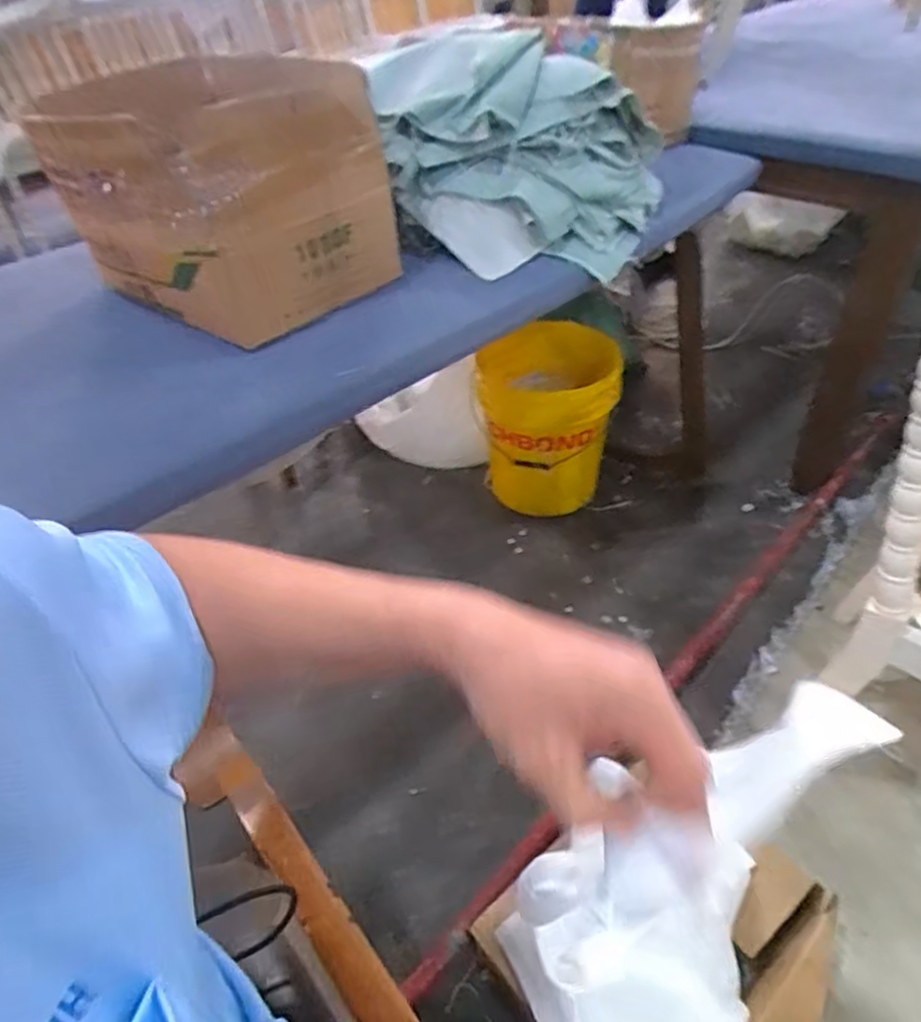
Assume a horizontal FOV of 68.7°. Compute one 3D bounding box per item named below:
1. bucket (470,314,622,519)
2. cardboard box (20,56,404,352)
[{"bbox_3d":[0.211,-0.211,1.627,0.304,0.392,0.304,-3,42,3],"label":"bucket"},{"bbox_3d":[-0.291,-0.384,0.840,0.300,0.258,0.266,19,48,24],"label":"cardboard box"}]

